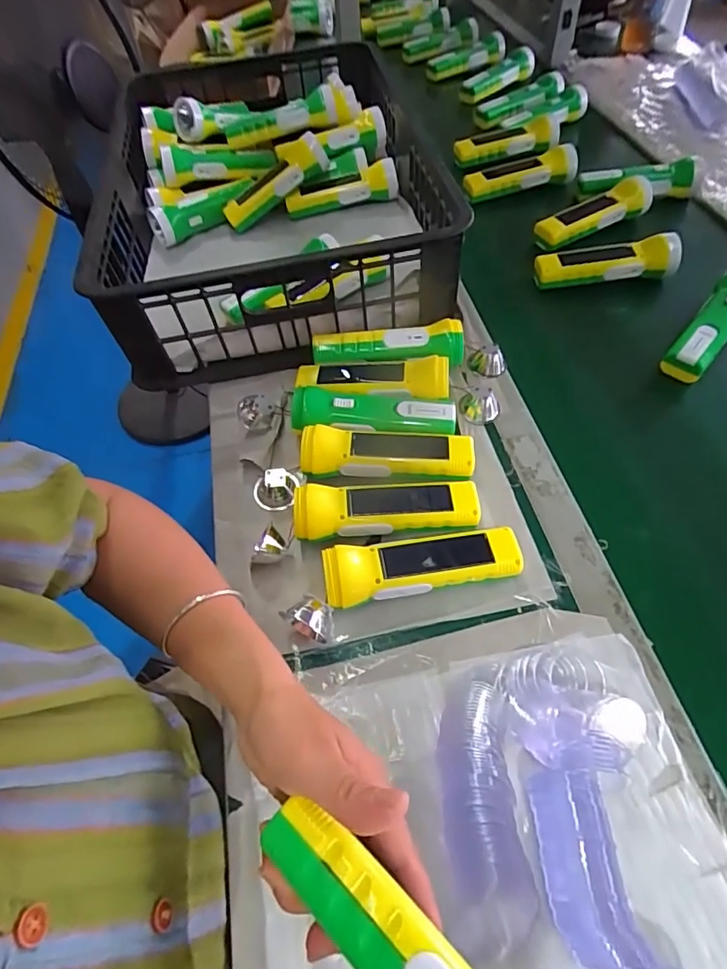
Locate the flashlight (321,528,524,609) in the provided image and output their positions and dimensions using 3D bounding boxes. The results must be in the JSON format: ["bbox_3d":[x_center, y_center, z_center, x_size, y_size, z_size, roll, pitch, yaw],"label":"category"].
[{"bbox_3d":[0.048,0.069,0.430,0.164,0.037,0.048,-10,57,-4],"label":"flashlight"}]

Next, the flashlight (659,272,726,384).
[{"bbox_3d":[0.408,-0.191,0.589,0.049,0.043,0.190,38,64,25],"label":"flashlight"}]

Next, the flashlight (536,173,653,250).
[{"bbox_3d":[0.335,-0.389,0.738,0.193,0.053,0.044,-27,58,-16],"label":"flashlight"}]

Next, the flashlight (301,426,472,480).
[{"bbox_3d":[0.022,-0.027,0.498,0.162,0.037,0.048,3,57,5],"label":"flashlight"}]

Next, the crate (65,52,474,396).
[{"bbox_3d":[-0.134,-0.416,0.719,0.405,0.142,0.611,-13,57,-6],"label":"crate"}]

